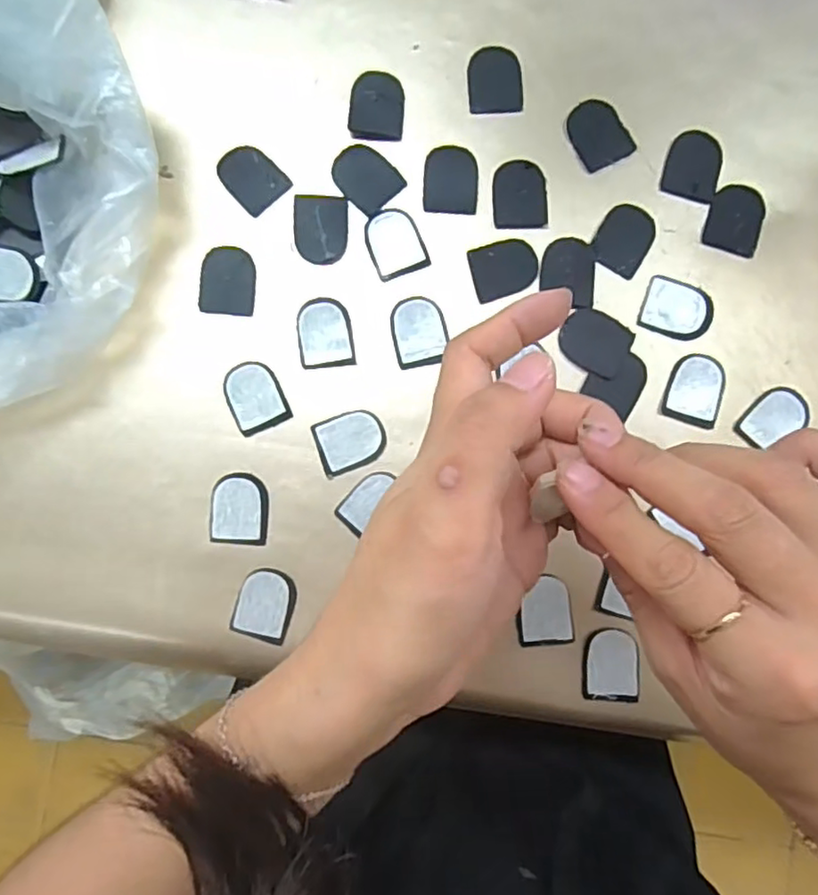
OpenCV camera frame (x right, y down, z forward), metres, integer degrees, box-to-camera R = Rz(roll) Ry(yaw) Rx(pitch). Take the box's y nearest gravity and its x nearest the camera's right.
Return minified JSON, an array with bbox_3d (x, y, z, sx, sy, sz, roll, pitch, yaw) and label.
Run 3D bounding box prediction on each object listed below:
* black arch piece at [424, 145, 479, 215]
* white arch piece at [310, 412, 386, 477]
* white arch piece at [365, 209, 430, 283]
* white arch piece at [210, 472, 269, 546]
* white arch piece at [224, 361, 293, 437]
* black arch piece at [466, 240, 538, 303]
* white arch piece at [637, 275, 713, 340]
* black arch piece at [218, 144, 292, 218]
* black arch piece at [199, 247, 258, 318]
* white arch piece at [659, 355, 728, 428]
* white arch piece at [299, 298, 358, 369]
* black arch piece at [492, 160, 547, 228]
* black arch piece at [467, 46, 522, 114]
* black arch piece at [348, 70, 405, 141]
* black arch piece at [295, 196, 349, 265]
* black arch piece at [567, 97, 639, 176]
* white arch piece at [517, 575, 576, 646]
[{"bbox_3d":[0.022,-0.135,0.311,0.026,0.004,0.033,3,87,1],"label":"black arch piece"},{"bbox_3d":[-0.029,-0.004,0.306,0.034,0.004,0.028,-21,86,0],"label":"white arch piece"},{"bbox_3d":[-0.008,-0.103,0.310,0.026,0.004,0.033,-22,86,-1],"label":"white arch piece"},{"bbox_3d":[-0.084,0.030,0.306,0.028,0.004,0.034,0,86,1],"label":"white arch piece"},{"bbox_3d":[-0.077,-0.026,0.307,0.026,0.004,0.034,-24,86,-1],"label":"white arch piece"},{"bbox_3d":[0.048,-0.090,0.310,0.033,0.004,0.028,-16,86,0],"label":"black arch piece"},{"bbox_3d":[0.134,-0.069,0.308,0.034,0.004,0.026,20,87,2],"label":"white arch piece"},{"bbox_3d":[-0.080,-0.137,0.312,0.025,0.004,0.033,-42,87,-2],"label":"black arch piece"},{"bbox_3d":[-0.091,-0.084,0.311,0.027,0.004,0.034,3,87,1],"label":"black arch piece"},{"bbox_3d":[0.142,-0.029,0.306,0.027,0.004,0.035,19,87,2],"label":"white arch piece"},{"bbox_3d":[-0.042,-0.058,0.309,0.027,0.004,0.034,-7,86,0],"label":"white arch piece"},{"bbox_3d":[0.056,-0.128,0.312,0.027,0.004,0.034,-1,86,1],"label":"black arch piece"},{"bbox_3d":[0.044,-0.188,0.316,0.027,0.004,0.034,-2,86,1],"label":"black arch piece"},{"bbox_3d":[-0.016,-0.175,0.315,0.027,0.004,0.035,4,87,1],"label":"black arch piece"},{"bbox_3d":[-0.045,-0.110,0.311,0.027,0.004,0.034,1,87,1],"label":"black arch piece"},{"bbox_3d":[0.096,-0.159,0.313,0.026,0.004,0.033,-28,87,-1],"label":"black arch piece"},{"bbox_3d":[0.066,0.080,0.302,0.026,0.004,0.032,-7,86,0],"label":"white arch piece"}]

